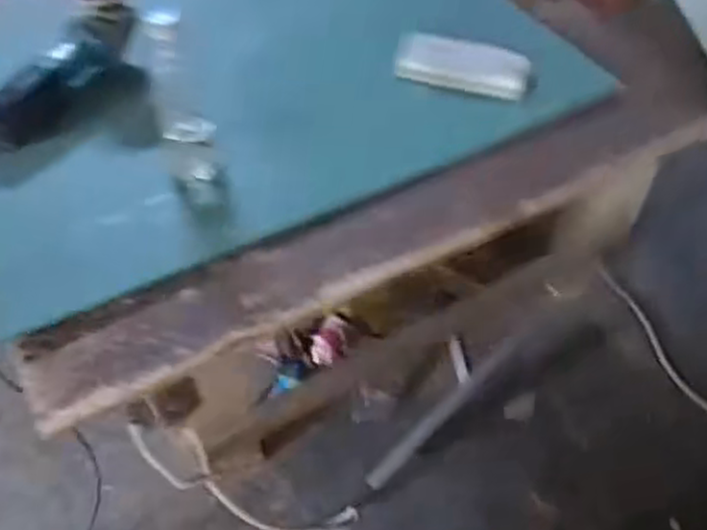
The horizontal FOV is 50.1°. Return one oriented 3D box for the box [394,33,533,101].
[{"bbox_3d":[0.136,-0.252,0.948,0.168,0.030,0.058,12,52,11],"label":"box"}]

